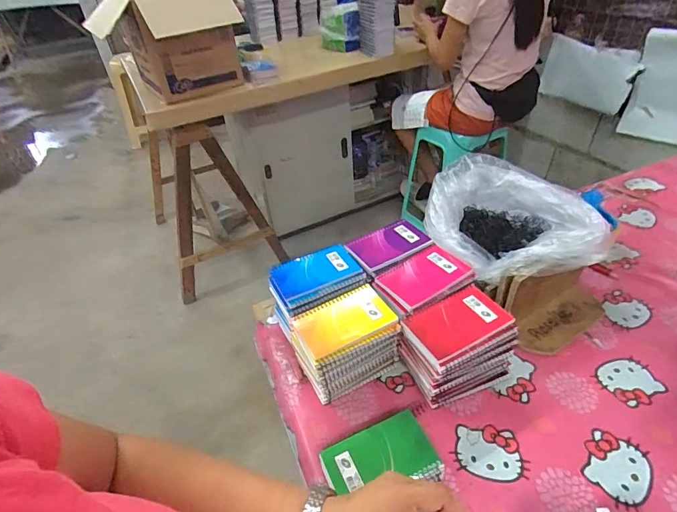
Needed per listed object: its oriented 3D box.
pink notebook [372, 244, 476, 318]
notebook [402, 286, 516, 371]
[{"bbox_3d":[0.131,0.033,0.632,0.144,0.008,0.094,-24,43,-20],"label":"pink notebook"},{"bbox_3d":[0.164,0.093,0.561,0.135,0.013,0.088,-22,43,-18],"label":"notebook"}]

